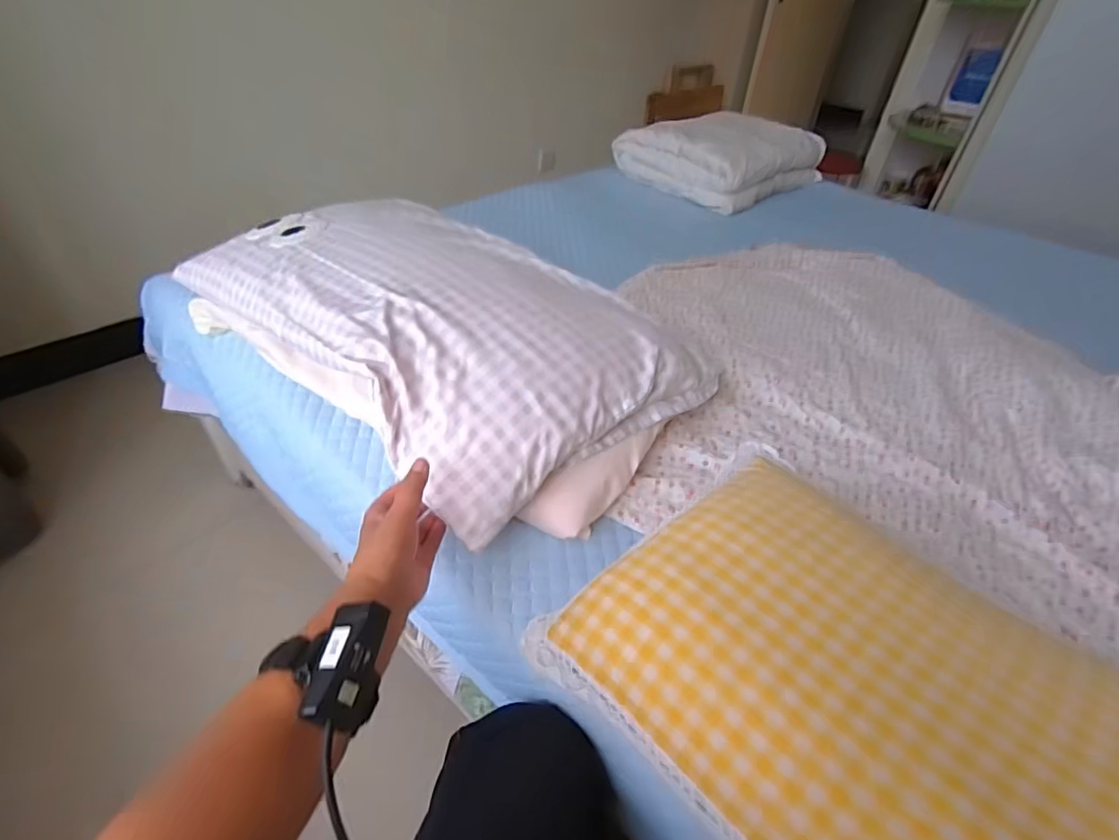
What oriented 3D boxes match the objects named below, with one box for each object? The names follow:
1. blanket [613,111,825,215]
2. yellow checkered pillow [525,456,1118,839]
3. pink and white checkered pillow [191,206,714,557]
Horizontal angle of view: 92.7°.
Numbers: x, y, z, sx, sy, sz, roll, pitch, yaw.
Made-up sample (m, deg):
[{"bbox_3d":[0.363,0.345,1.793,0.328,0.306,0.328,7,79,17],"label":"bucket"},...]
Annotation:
[{"bbox_3d":[0.485,-0.797,1.585,0.528,0.155,0.400,-31,51,-34],"label":"blanket"},{"bbox_3d":[0.270,0.234,0.407,0.330,0.069,0.507,-28,49,-31],"label":"yellow checkered pillow"},{"bbox_3d":[-0.138,-0.144,0.692,0.587,0.129,0.391,33,48,30],"label":"pink and white checkered pillow"}]

